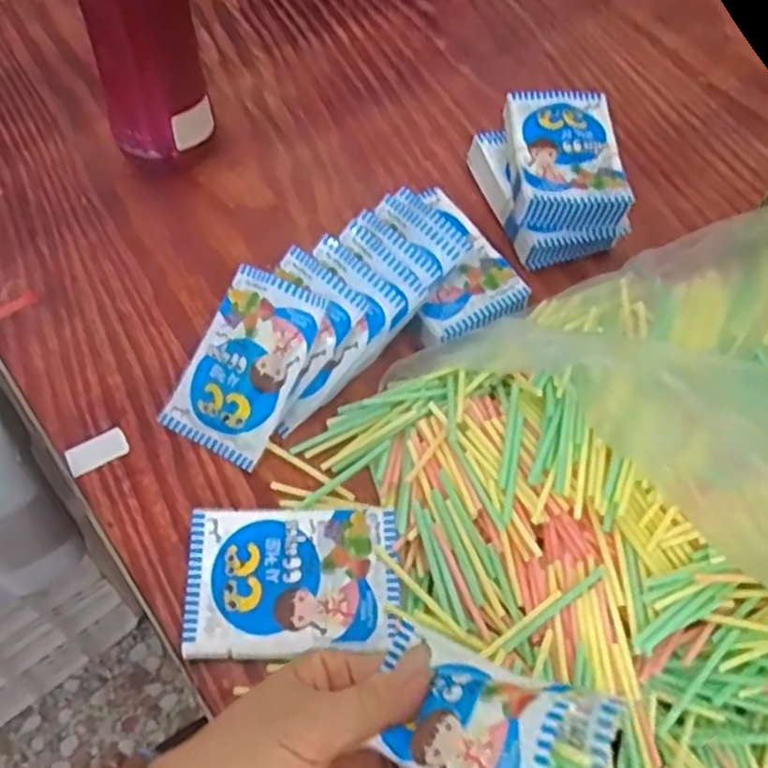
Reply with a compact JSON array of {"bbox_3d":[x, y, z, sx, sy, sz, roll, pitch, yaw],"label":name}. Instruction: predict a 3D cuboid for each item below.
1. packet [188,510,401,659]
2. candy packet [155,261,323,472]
[{"bbox_3d":[-0.045,0.097,0.372,0.105,0.009,0.073,0,59,-4],"label":"packet"},{"bbox_3d":[-0.078,-0.010,0.423,0.061,0.008,0.102,25,87,15],"label":"candy packet"}]

